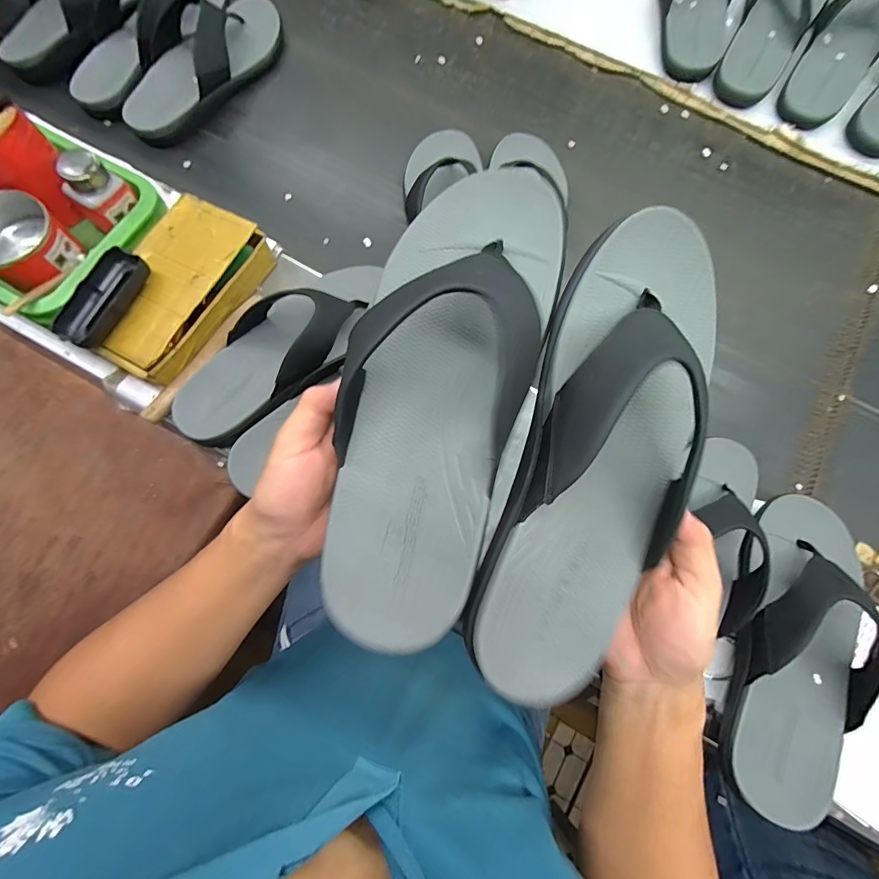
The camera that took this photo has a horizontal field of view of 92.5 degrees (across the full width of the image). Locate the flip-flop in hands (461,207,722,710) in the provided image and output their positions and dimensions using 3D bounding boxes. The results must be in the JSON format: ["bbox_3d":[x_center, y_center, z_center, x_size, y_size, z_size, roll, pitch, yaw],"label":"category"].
[{"bbox_3d":[0.092,0.005,0.220,0.090,0.079,0.274,19,87,3],"label":"flip-flop in hands"}]

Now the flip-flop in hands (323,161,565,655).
[{"bbox_3d":[0.000,-0.030,0.223,0.092,0.061,0.274,15,85,2],"label":"flip-flop in hands"}]

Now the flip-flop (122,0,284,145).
[{"bbox_3d":[-0.320,-0.530,0.577,0.108,0.052,0.291,35,79,7],"label":"flip-flop"}]

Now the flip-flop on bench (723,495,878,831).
[{"bbox_3d":[0.333,0.185,0.388,0.101,0.089,0.284,21,75,5],"label":"flip-flop on bench"}]

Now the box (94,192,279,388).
[{"bbox_3d":[-0.291,-0.168,0.467,0.116,0.053,0.206,26,75,6],"label":"box"}]

